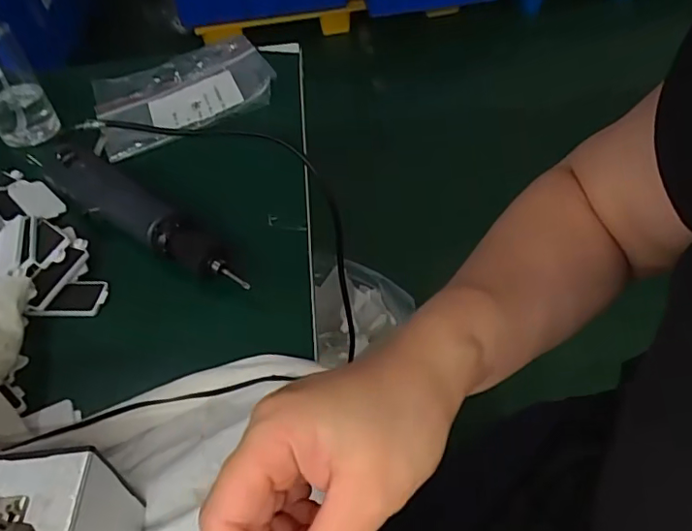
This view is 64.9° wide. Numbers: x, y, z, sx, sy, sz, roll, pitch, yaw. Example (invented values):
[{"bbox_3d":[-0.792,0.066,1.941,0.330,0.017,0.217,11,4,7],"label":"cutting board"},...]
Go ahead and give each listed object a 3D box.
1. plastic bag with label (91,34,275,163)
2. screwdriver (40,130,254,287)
[{"bbox_3d":[-0.189,-0.204,0.629,0.193,0.024,0.184,-23,48,-14],"label":"plastic bag with label"},{"bbox_3d":[-0.185,-0.047,0.469,0.270,0.031,0.045,31,58,29],"label":"screwdriver"}]

